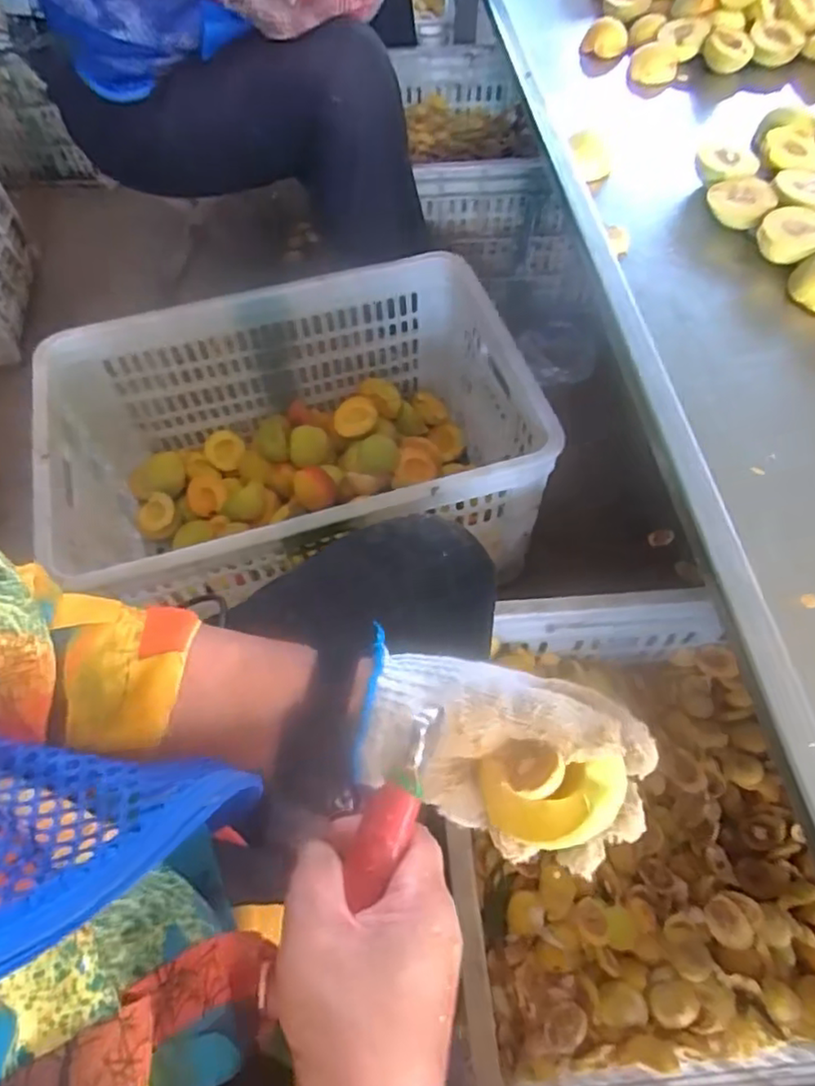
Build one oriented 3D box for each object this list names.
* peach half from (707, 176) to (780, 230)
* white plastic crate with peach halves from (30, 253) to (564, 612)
[{"bbox_3d":[0.307,-0.316,0.595,0.057,0.025,0.042,28,64,15],"label":"peach half"},{"bbox_3d":[-0.128,-0.100,0.799,0.521,0.265,0.352,-14,61,-8],"label":"white plastic crate with peach halves"}]

